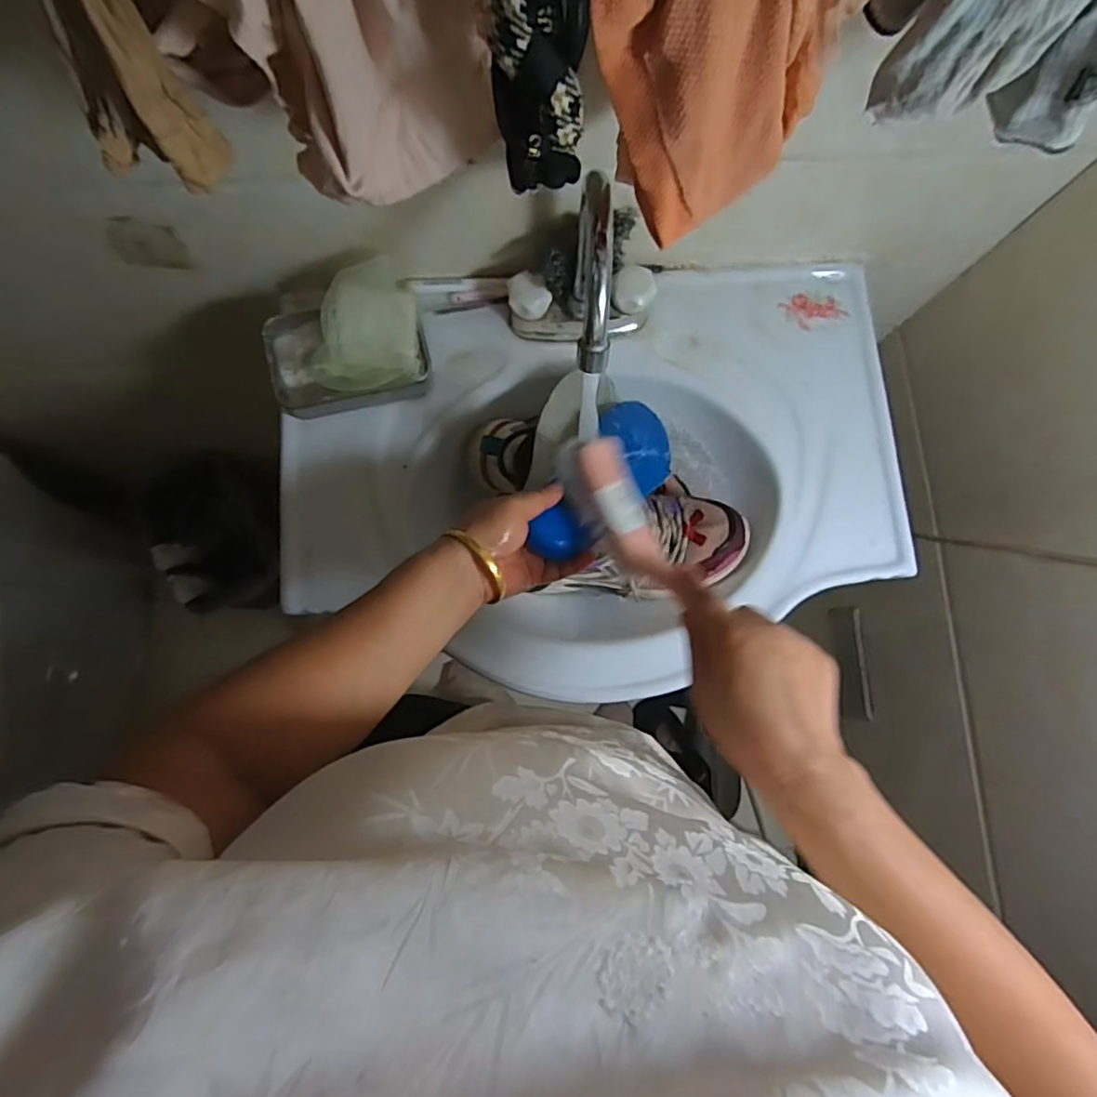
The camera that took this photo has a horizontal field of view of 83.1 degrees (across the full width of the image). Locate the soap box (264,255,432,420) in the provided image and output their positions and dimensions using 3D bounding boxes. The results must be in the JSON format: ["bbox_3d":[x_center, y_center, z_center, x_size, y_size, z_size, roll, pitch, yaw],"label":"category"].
[{"bbox_3d":[-0.189,-0.187,0.583,0.146,0.070,0.108,-19,83,-4],"label":"soap box"}]

